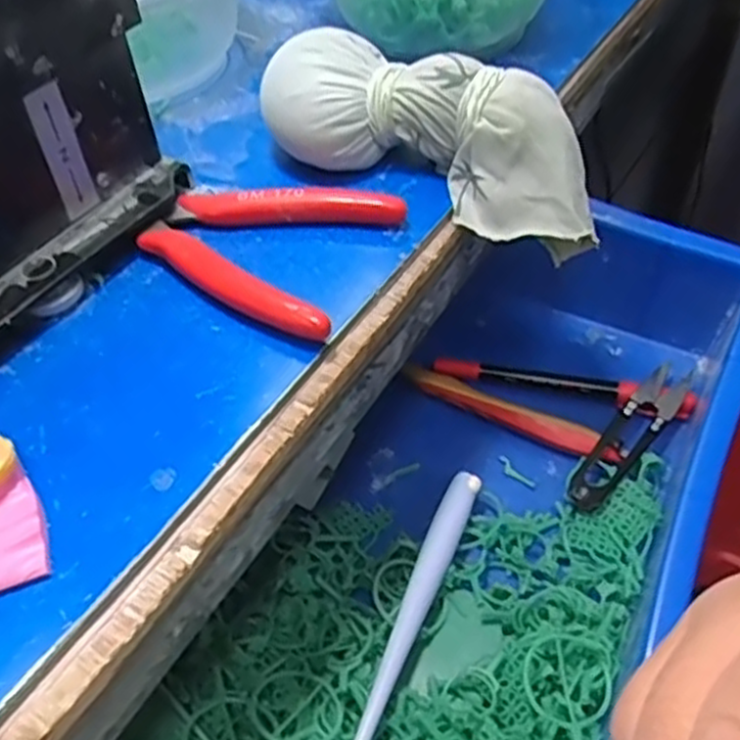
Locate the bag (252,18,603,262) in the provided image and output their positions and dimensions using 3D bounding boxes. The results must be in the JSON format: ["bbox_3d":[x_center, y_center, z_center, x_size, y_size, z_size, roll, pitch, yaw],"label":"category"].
[{"bbox_3d":[0.027,-0.097,0.316,0.148,0.053,0.050,24,53,3],"label":"bag"}]

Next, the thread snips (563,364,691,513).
[{"bbox_3d":[0.135,0.033,0.400,0.021,0.016,0.105,33,58,29],"label":"thread snips"}]

